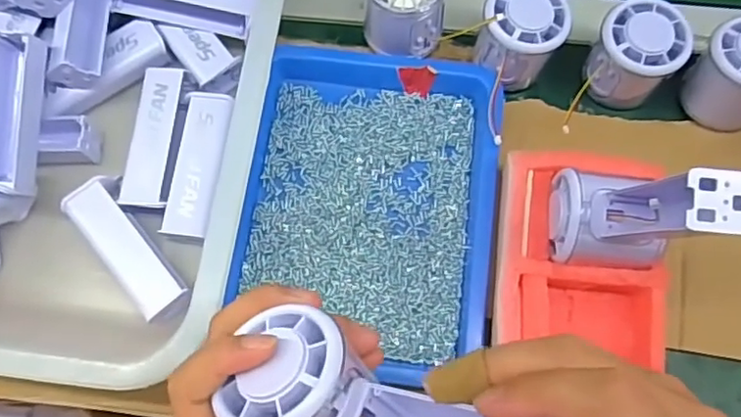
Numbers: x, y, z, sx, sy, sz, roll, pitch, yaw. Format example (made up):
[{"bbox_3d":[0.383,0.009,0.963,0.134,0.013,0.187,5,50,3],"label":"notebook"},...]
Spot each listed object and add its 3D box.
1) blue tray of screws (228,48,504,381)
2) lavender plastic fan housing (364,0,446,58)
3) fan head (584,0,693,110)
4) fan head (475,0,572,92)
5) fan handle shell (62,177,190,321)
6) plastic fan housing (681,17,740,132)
[{"bbox_3d":[-0.002,-0.009,0.412,0.163,0.030,0.218,7,74,3],"label":"blue tray of screws"},{"bbox_3d":[0.024,-0.145,0.438,0.055,0.048,0.057,0,73,1],"label":"lavender plastic fan housing"},{"bbox_3d":[0.180,-0.105,0.422,0.053,0.055,0.056,0,73,0],"label":"fan head"},{"bbox_3d":[0.103,-0.121,0.426,0.054,0.051,0.057,0,73,0],"label":"fan head"},{"bbox_3d":[-0.160,0.027,0.405,0.035,0.020,0.103,-35,76,-9],"label":"fan handle shell"},{"bbox_3d":[0.248,-0.090,0.414,0.055,0.062,0.058,-40,77,-11],"label":"plastic fan housing"}]

